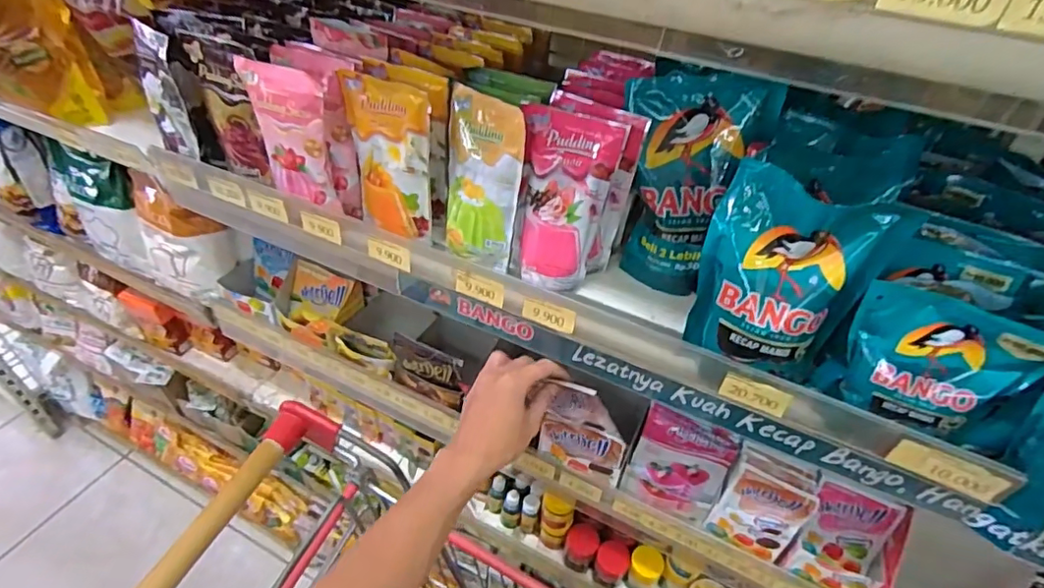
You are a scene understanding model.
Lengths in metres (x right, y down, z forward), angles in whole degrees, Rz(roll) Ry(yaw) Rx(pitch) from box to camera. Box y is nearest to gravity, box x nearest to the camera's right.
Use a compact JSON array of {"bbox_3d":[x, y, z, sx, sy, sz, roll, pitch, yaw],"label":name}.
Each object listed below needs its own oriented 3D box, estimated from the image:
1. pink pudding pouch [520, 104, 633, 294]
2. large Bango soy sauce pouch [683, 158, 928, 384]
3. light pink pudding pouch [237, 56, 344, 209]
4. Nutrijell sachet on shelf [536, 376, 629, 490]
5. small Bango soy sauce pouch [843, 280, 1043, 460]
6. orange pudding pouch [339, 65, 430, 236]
[{"bbox_3d":[0.038,-0.086,0.521,0.082,0.163,0.032,23,29,16],"label":"pink pudding pouch"},{"bbox_3d":[0.190,-0.009,0.414,0.113,0.145,0.052,25,46,23],"label":"large Bango soy sauce pouch"},{"bbox_3d":[-0.227,-0.155,0.549,0.088,0.134,0.032,20,42,15],"label":"light pink pudding pouch"},{"bbox_3d":[0.068,0.147,0.596,0.092,0.135,0.014,16,43,14],"label":"Nutrijell sachet on shelf"},{"bbox_3d":[0.286,0.051,0.389,0.112,0.099,0.035,15,43,12],"label":"small Bango soy sauce pouch"},{"bbox_3d":[-0.129,-0.130,0.544,0.085,0.149,0.026,26,46,24],"label":"orange pudding pouch"}]

